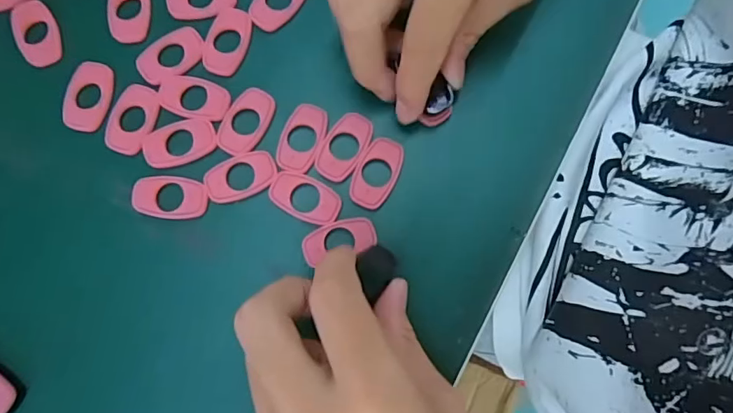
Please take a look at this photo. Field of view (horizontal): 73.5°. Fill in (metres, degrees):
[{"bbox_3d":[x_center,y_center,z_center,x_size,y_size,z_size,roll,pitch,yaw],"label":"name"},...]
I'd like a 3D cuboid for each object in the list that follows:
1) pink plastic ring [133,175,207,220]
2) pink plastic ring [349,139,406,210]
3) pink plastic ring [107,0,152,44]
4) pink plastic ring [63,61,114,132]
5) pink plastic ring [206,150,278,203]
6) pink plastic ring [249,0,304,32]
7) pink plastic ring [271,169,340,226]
[{"bbox_3d":[-0.086,-0.004,0.215,0.032,0.004,0.018,4,82,1],"label":"pink plastic ring"},{"bbox_3d":[0.005,-0.015,0.218,0.018,0.004,0.032,23,83,4],"label":"pink plastic ring"},{"bbox_3d":[-0.113,-0.094,0.232,0.020,0.004,0.034,-4,82,0],"label":"pink plastic ring"},{"bbox_3d":[-0.128,-0.051,0.224,0.019,0.004,0.032,12,82,2],"label":"pink plastic ring"},{"bbox_3d":[-0.056,-0.014,0.217,0.032,0.004,0.018,-21,82,-2],"label":"pink plastic ring"},{"bbox_3d":[-0.042,-0.099,0.234,0.018,0.004,0.032,41,84,6],"label":"pink plastic ring"},{"bbox_3d":[-0.027,-0.004,0.215,0.032,0.004,0.019,23,83,4],"label":"pink plastic ring"}]

